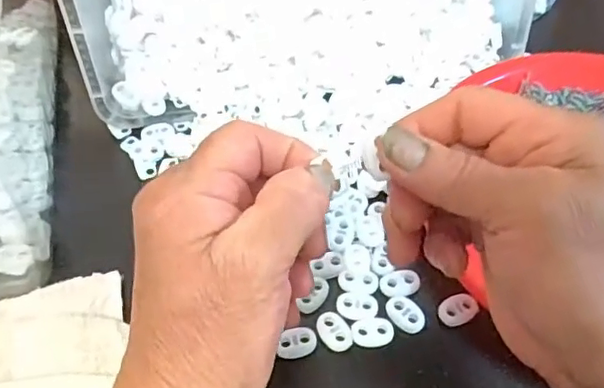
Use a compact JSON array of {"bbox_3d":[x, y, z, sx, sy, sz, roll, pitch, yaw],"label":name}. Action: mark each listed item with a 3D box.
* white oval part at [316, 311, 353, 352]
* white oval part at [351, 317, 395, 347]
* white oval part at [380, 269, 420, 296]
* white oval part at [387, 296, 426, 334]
[{"bbox_3d":[0.017,0.073,0.309,0.016,0.004,0.023,-31,59,-20],"label":"white oval part"},{"bbox_3d":[0.038,0.073,0.309,0.022,0.004,0.015,-8,54,-5],"label":"white oval part"},{"bbox_3d":[0.055,0.050,0.324,0.022,0.004,0.015,-5,54,-3],"label":"white oval part"},{"bbox_3d":[0.056,0.066,0.314,0.023,0.004,0.016,35,62,23],"label":"white oval part"}]

